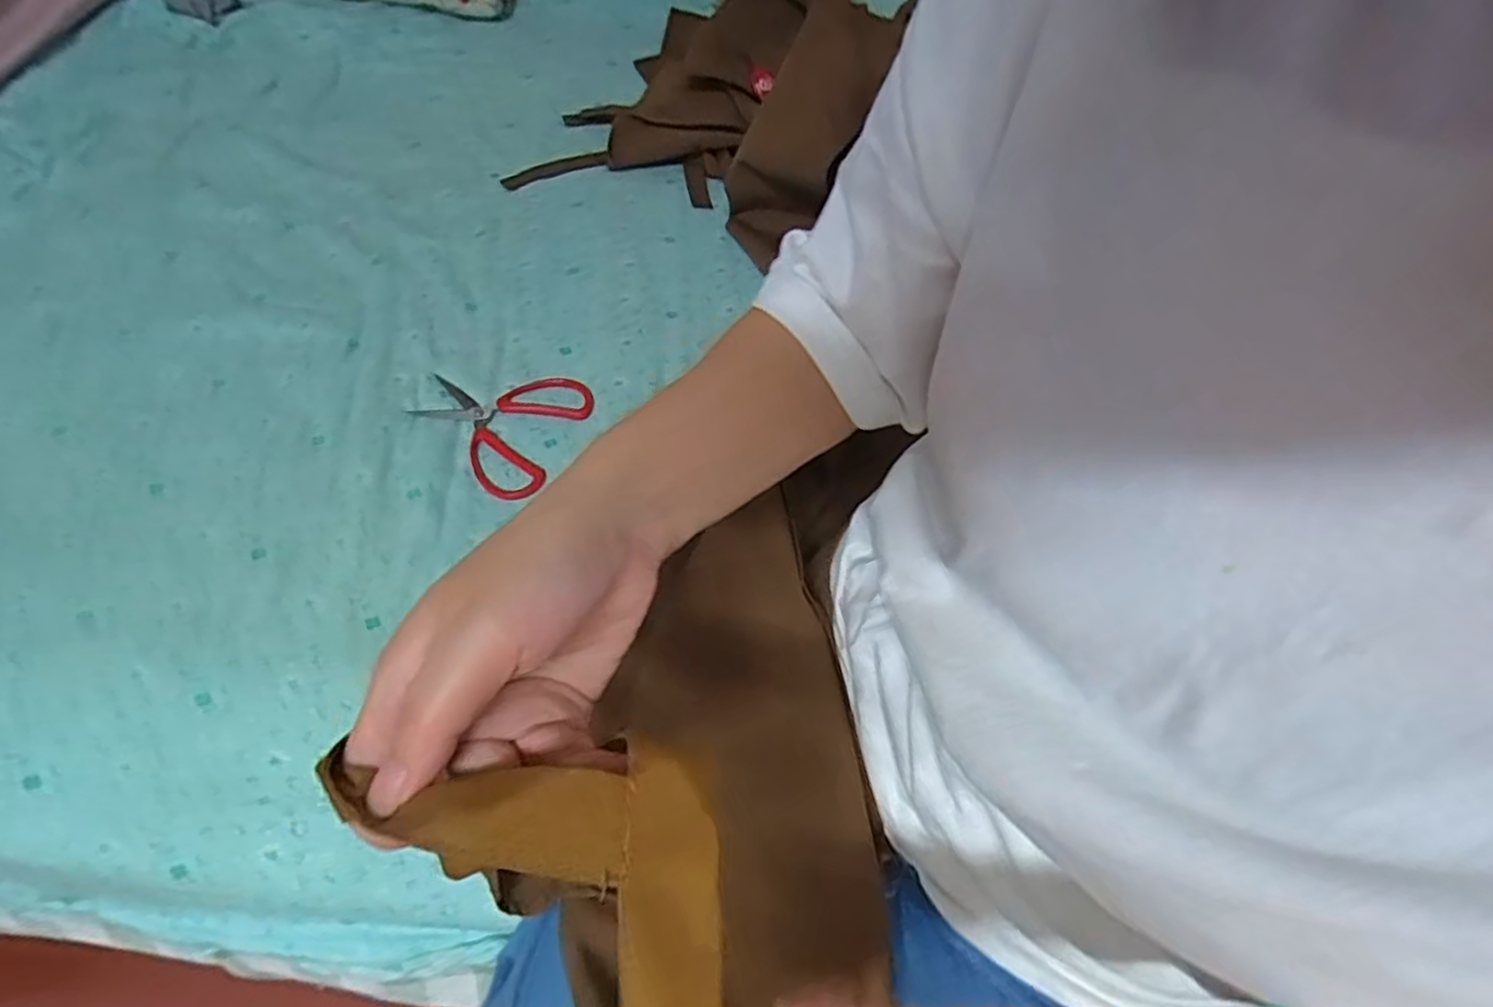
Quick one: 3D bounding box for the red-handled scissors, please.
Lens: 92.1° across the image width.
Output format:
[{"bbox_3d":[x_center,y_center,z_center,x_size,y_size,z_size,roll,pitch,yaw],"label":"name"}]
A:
[{"bbox_3d":[-0.234,-0.079,0.669,0.147,0.010,0.140,20,58,8],"label":"red-handled scissors"}]

